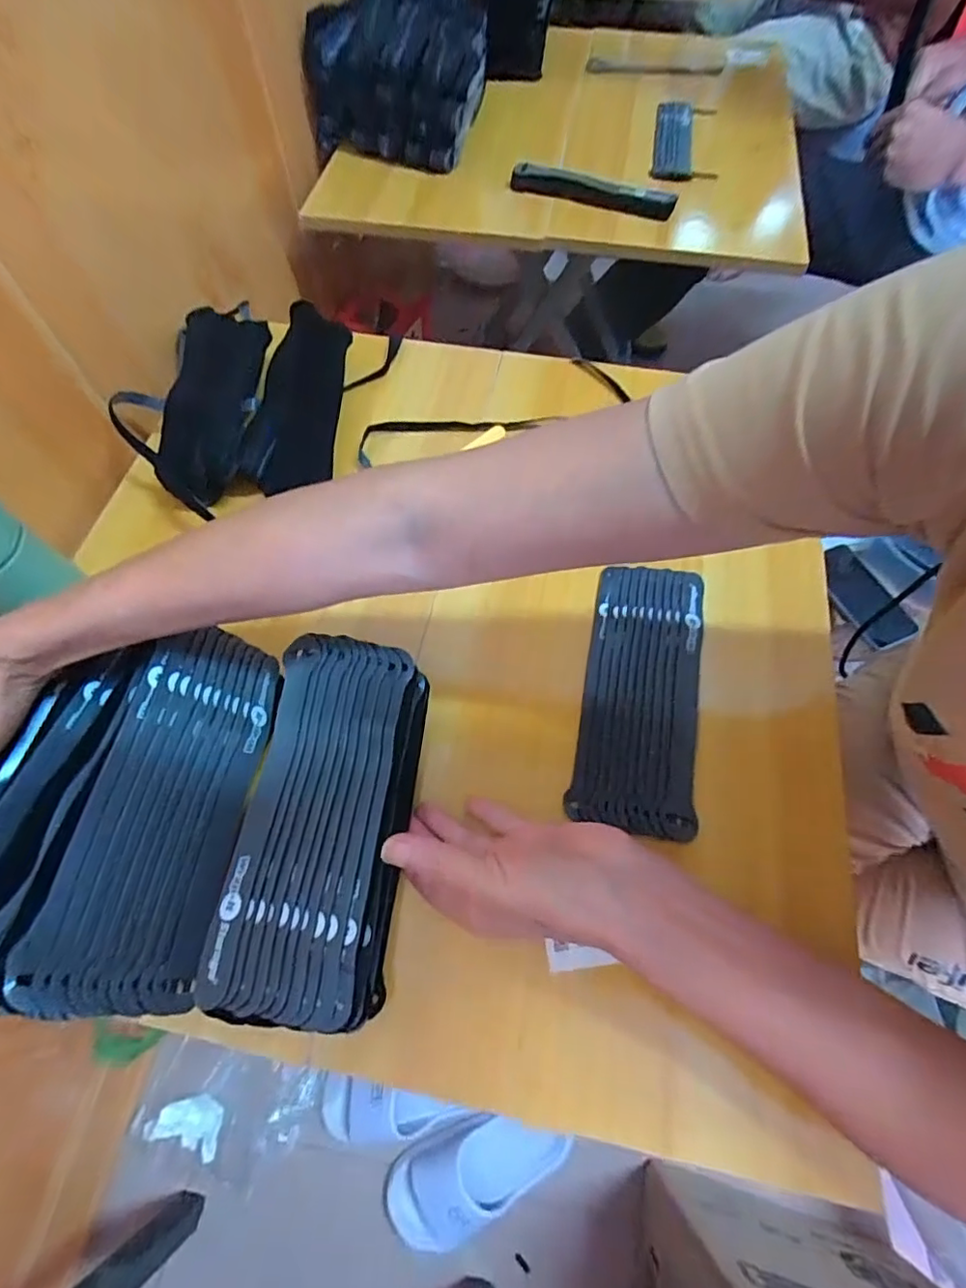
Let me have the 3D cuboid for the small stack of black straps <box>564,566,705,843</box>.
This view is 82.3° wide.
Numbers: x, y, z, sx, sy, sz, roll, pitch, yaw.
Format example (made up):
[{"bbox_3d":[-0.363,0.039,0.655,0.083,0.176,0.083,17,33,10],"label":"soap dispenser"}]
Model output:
[{"bbox_3d":[0.113,0.031,0.393,0.079,0.017,0.196,11,64,6],"label":"small stack of black straps"}]

